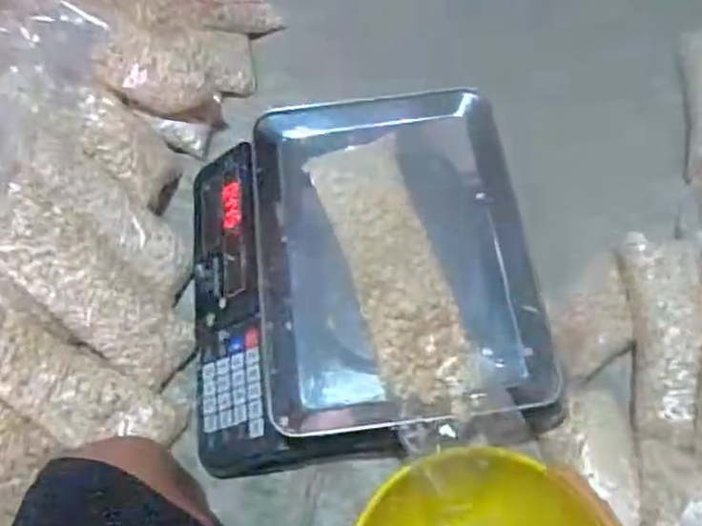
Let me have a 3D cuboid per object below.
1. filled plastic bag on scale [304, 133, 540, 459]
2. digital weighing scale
[{"bbox_3d":[0.048,0.024,0.569,0.093,0.049,0.295,-19,65,-7],"label":"filled plastic bag on scale"},{"bbox_3d":[0.003,0.008,0.640,0.326,0.090,0.346,-6,64,-1],"label":"digital weighing scale"}]

